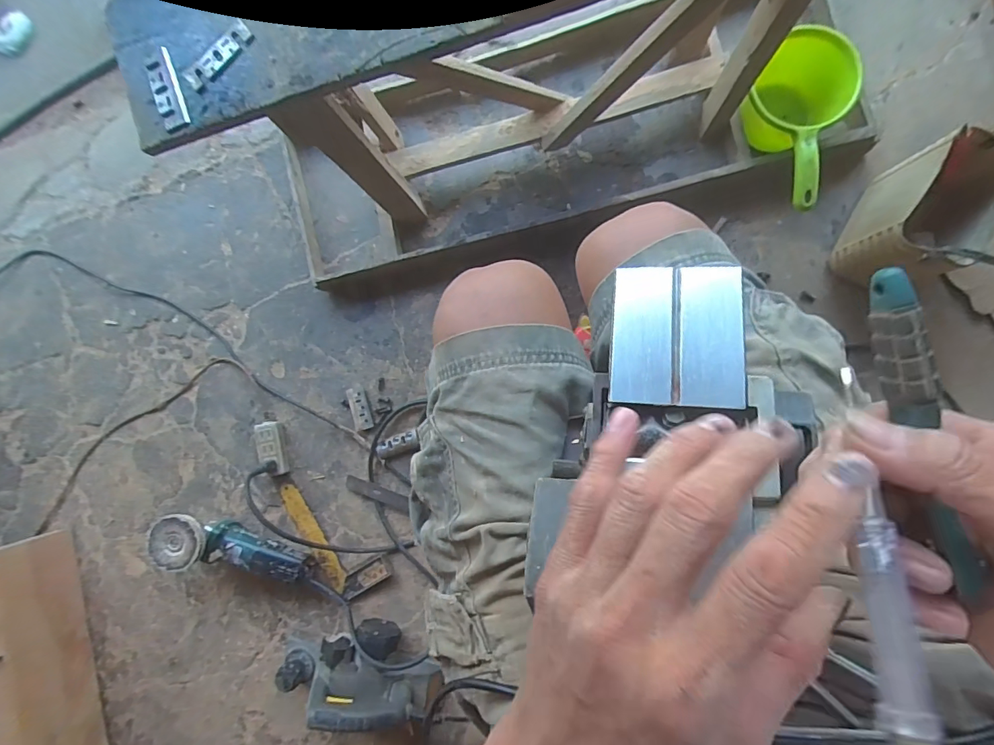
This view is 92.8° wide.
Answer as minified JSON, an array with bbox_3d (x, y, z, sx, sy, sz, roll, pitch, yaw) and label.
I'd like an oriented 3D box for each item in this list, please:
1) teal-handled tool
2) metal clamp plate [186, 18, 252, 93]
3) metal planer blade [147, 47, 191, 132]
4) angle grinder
[{"bbox_3d":[0.177,0.024,0.197,0.014,0.016,0.135,-18,95,8],"label":"teal-handled tool"},{"bbox_3d":[-0.280,-0.317,0.474,0.080,0.004,0.020,-40,83,5],"label":"metal clamp plate"},{"bbox_3d":[-0.335,-0.287,0.482,0.030,0.009,0.077,-17,87,8],"label":"metal planer blade"},{"bbox_3d":[-0.473,0.324,0.858,0.277,0.072,0.091,16,90,-10],"label":"angle grinder"}]

